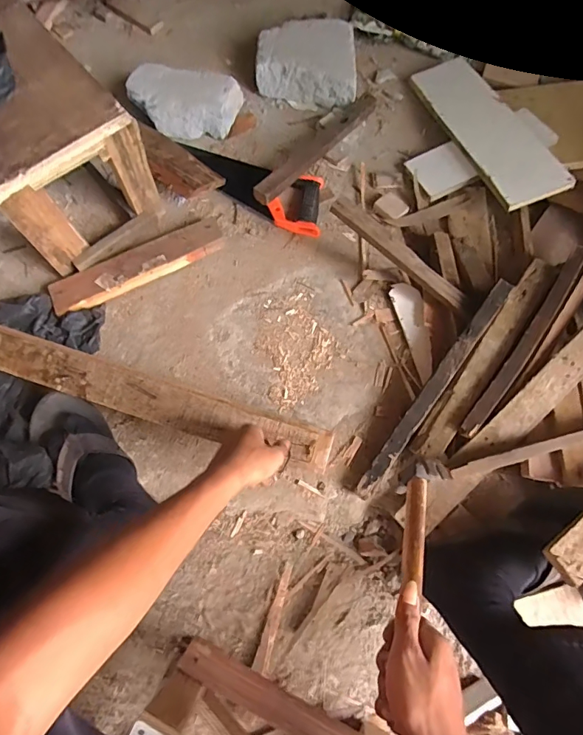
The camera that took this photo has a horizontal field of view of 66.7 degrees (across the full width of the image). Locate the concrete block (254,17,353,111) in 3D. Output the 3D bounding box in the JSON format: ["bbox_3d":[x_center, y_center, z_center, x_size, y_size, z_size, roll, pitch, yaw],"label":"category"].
[{"bbox_3d":[0.042,-0.645,0.932,0.218,0.066,0.174,15,71,6],"label":"concrete block"}]

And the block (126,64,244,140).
[{"bbox_3d":[-0.212,-0.528,0.888,0.214,0.073,0.116,2,70,1],"label":"block"}]

